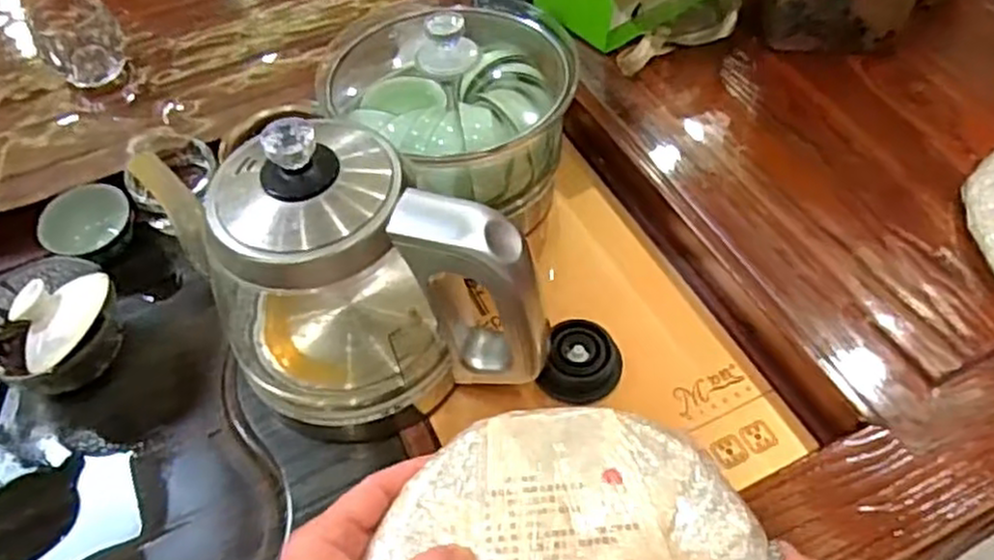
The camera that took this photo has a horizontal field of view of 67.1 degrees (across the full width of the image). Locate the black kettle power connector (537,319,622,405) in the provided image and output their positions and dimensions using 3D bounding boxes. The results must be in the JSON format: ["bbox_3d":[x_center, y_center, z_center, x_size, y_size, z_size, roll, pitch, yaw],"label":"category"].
[{"bbox_3d":[0.053,0.051,0.457,0.044,0.019,0.047,13,54,12],"label":"black kettle power connector"}]

